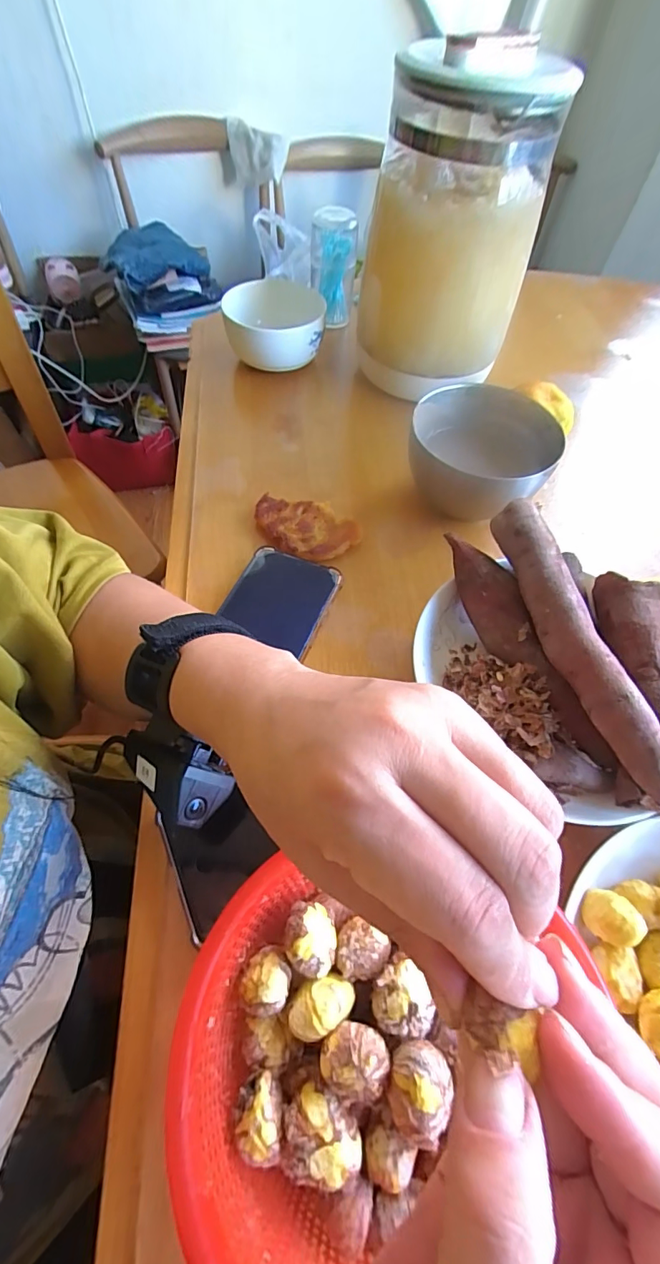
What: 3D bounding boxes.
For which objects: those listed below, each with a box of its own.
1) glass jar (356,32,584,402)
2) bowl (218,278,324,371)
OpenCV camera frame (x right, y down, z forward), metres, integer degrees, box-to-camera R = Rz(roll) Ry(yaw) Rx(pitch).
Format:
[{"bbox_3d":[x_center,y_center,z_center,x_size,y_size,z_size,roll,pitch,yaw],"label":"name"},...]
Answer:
[{"bbox_3d":[0.102,-0.328,0.406,0.126,0.230,0.130,2,59,-3],"label":"glass jar"},{"bbox_3d":[-0.060,-0.321,0.493,0.101,0.062,0.102,2,59,-3],"label":"bowl"}]

